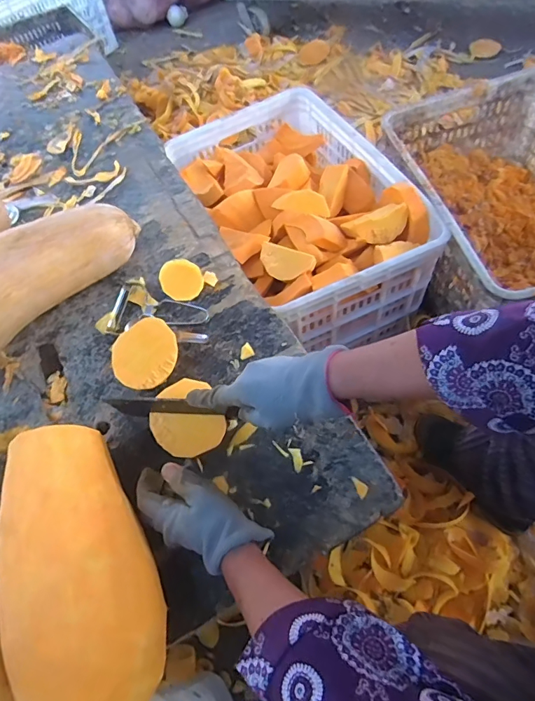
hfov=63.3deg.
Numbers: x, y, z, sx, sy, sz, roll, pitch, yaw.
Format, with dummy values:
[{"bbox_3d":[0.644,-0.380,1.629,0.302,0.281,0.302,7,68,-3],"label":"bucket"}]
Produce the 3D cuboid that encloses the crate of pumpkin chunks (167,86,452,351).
[{"bbox_3d":[0.053,-0.273,0.894,0.323,0.236,0.549,-26,59,-12],"label":"crate of pumpkin chunks"}]

